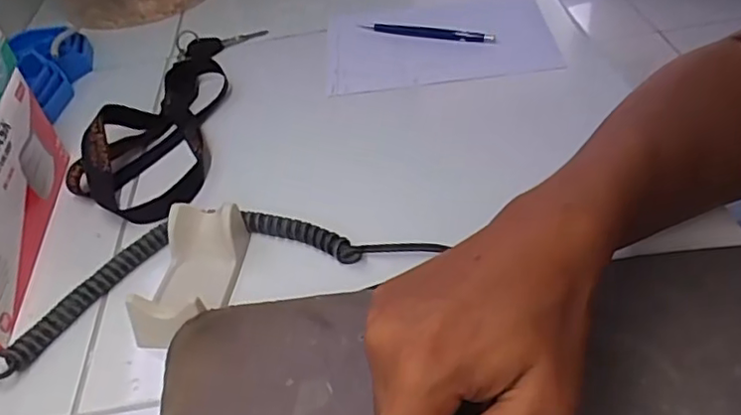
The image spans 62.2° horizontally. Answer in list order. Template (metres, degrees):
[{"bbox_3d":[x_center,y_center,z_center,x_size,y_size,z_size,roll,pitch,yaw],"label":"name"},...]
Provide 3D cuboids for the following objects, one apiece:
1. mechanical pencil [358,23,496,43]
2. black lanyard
[{"bbox_3d":[0.054,-0.169,0.590,0.132,0.011,0.010,11,47,21],"label":"mechanical pencil"},{"bbox_3d":[-0.180,-0.081,0.516,0.101,0.026,0.275,-7,44,3],"label":"black lanyard"}]

